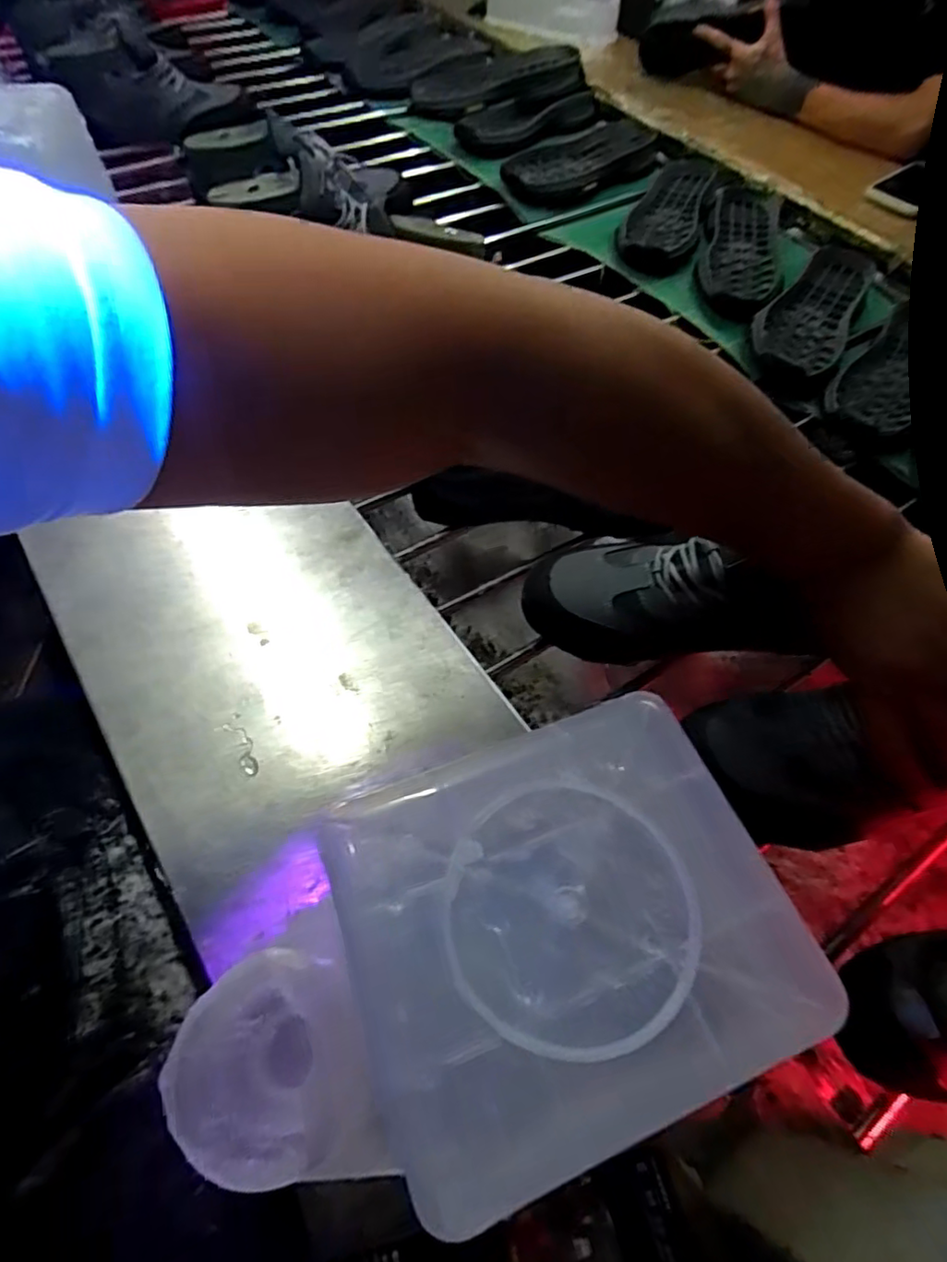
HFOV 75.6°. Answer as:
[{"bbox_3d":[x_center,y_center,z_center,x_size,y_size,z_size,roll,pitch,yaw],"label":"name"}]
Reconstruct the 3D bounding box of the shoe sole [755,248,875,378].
[{"bbox_3d":[0.421,-0.399,0.743,0.097,0.018,0.279,32,62,16],"label":"shoe sole"}]

